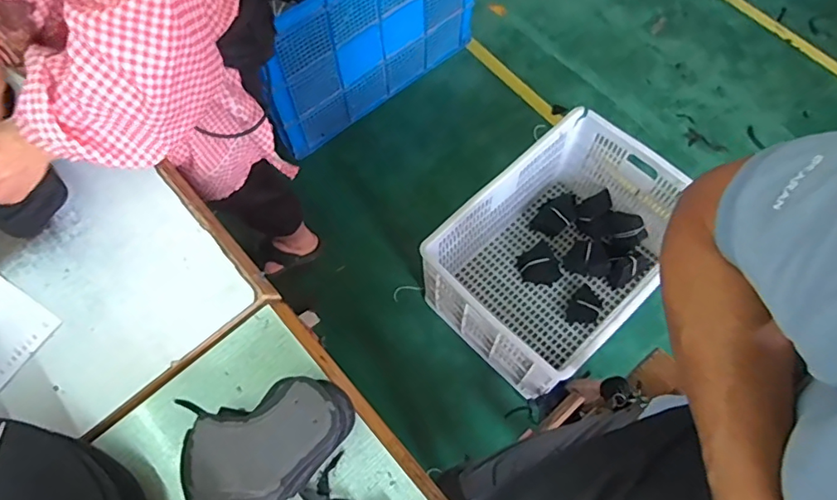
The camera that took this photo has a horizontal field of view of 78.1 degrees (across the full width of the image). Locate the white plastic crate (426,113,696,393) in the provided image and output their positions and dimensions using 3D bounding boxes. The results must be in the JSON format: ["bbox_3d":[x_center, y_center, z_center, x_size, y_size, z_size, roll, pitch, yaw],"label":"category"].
[{"bbox_3d":[0.321,-0.009,1.283,0.372,0.299,0.590,42,72,17],"label":"white plastic crate"}]

